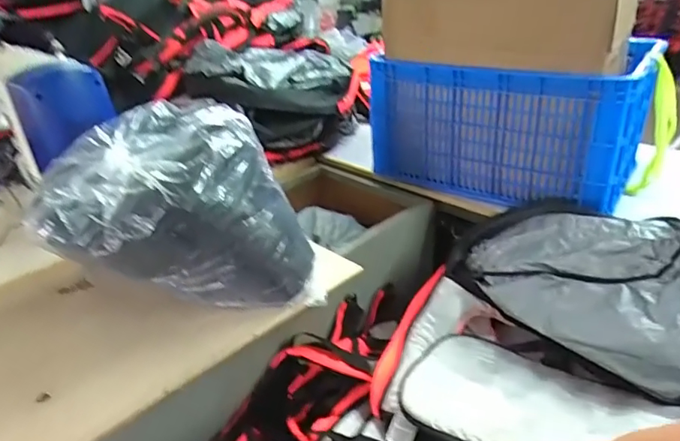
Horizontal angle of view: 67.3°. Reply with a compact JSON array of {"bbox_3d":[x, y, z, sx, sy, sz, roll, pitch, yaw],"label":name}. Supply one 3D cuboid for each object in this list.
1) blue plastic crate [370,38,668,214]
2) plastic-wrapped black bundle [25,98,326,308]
[{"bbox_3d":[0.404,-0.257,1.266,0.601,0.303,0.351,17,35,33],"label":"blue plastic crate"},{"bbox_3d":[-0.292,-0.017,0.938,0.415,0.308,0.296,-14,31,-17],"label":"plastic-wrapped black bundle"}]

